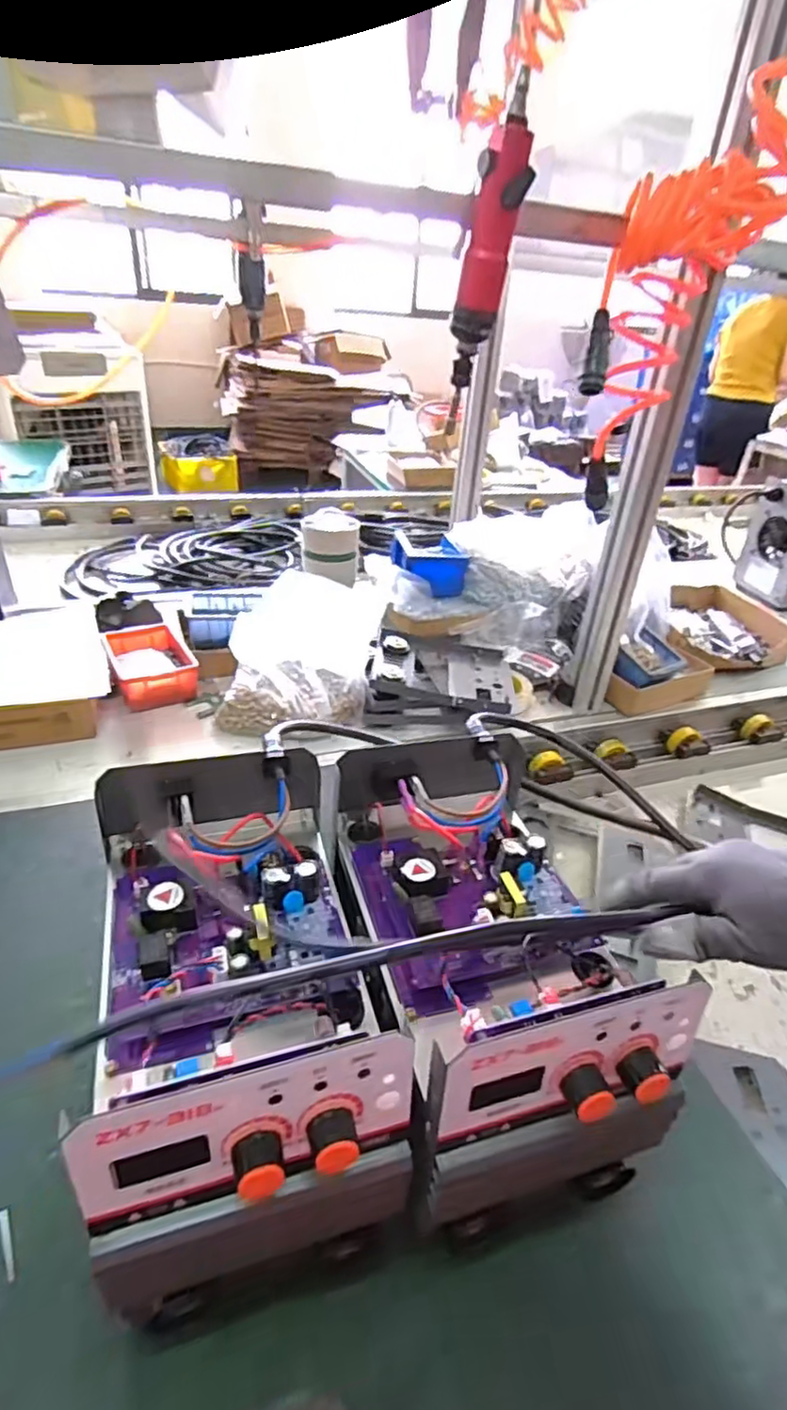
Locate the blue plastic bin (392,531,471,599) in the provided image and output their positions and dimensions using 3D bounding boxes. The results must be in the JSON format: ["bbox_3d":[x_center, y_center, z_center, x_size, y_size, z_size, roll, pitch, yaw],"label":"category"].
[{"bbox_3d":[0.058,-0.238,1.092,0.112,0.067,0.122,-2,33,-10],"label":"blue plastic bin"}]

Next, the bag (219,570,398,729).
[{"bbox_3d":[-0.112,-0.062,0.803,0.189,0.169,0.093,4,33,-2],"label":"bag"}]

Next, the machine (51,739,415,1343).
[{"bbox_3d":[-0.091,0.171,0.401,0.157,0.153,0.251,-6,34,-17],"label":"machine"}]

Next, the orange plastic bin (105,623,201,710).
[{"bbox_3d":[-0.331,-0.055,0.892,0.103,0.044,0.159,-12,36,-24],"label":"orange plastic bin"}]

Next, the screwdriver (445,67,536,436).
[{"bbox_3d":[0.078,-0.361,0.547,0.043,0.235,0.040,4,33,-2],"label":"screwdriver"}]

